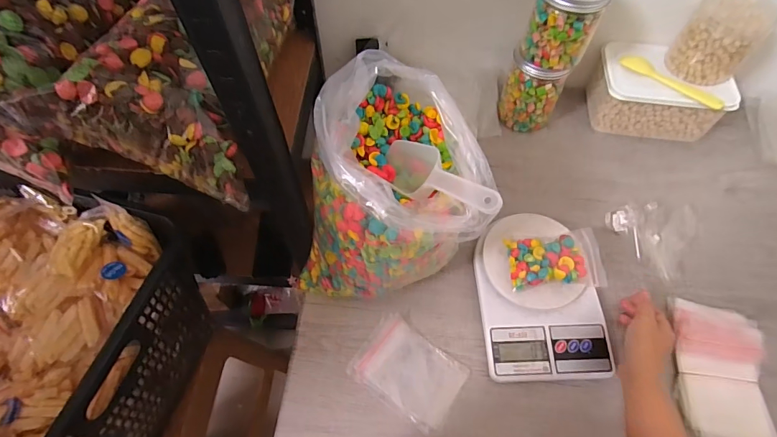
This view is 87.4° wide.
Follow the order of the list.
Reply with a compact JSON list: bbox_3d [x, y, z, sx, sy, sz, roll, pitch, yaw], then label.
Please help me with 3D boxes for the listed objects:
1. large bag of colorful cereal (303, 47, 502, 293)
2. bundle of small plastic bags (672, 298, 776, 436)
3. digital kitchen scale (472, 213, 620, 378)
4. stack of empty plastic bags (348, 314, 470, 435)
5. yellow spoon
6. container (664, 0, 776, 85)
[{"bbox_3d":[0.010,-0.012,0.457,0.180,0.251,0.205,29,65,14],"label":"large bag of colorful cereal"},{"bbox_3d":[0.395,0.185,0.480,0.095,0.020,0.162,10,62,5],"label":"bundle of small plastic bags"},{"bbox_3d":[0.193,0.095,0.525,0.149,0.038,0.210,-2,62,-2],"label":"digital kitchen scale"},{"bbox_3d":[0.025,0.185,0.496,0.123,0.006,0.088,33,66,16],"label":"stack of empty plastic bags"},{"bbox_3d":[0.418,-0.202,0.601,0.152,0.012,0.027,36,67,17],"label":"yellow spoon"},{"bbox_3d":[0.479,-0.265,0.587,0.095,0.101,0.095,0,62,-1],"label":"container"}]

